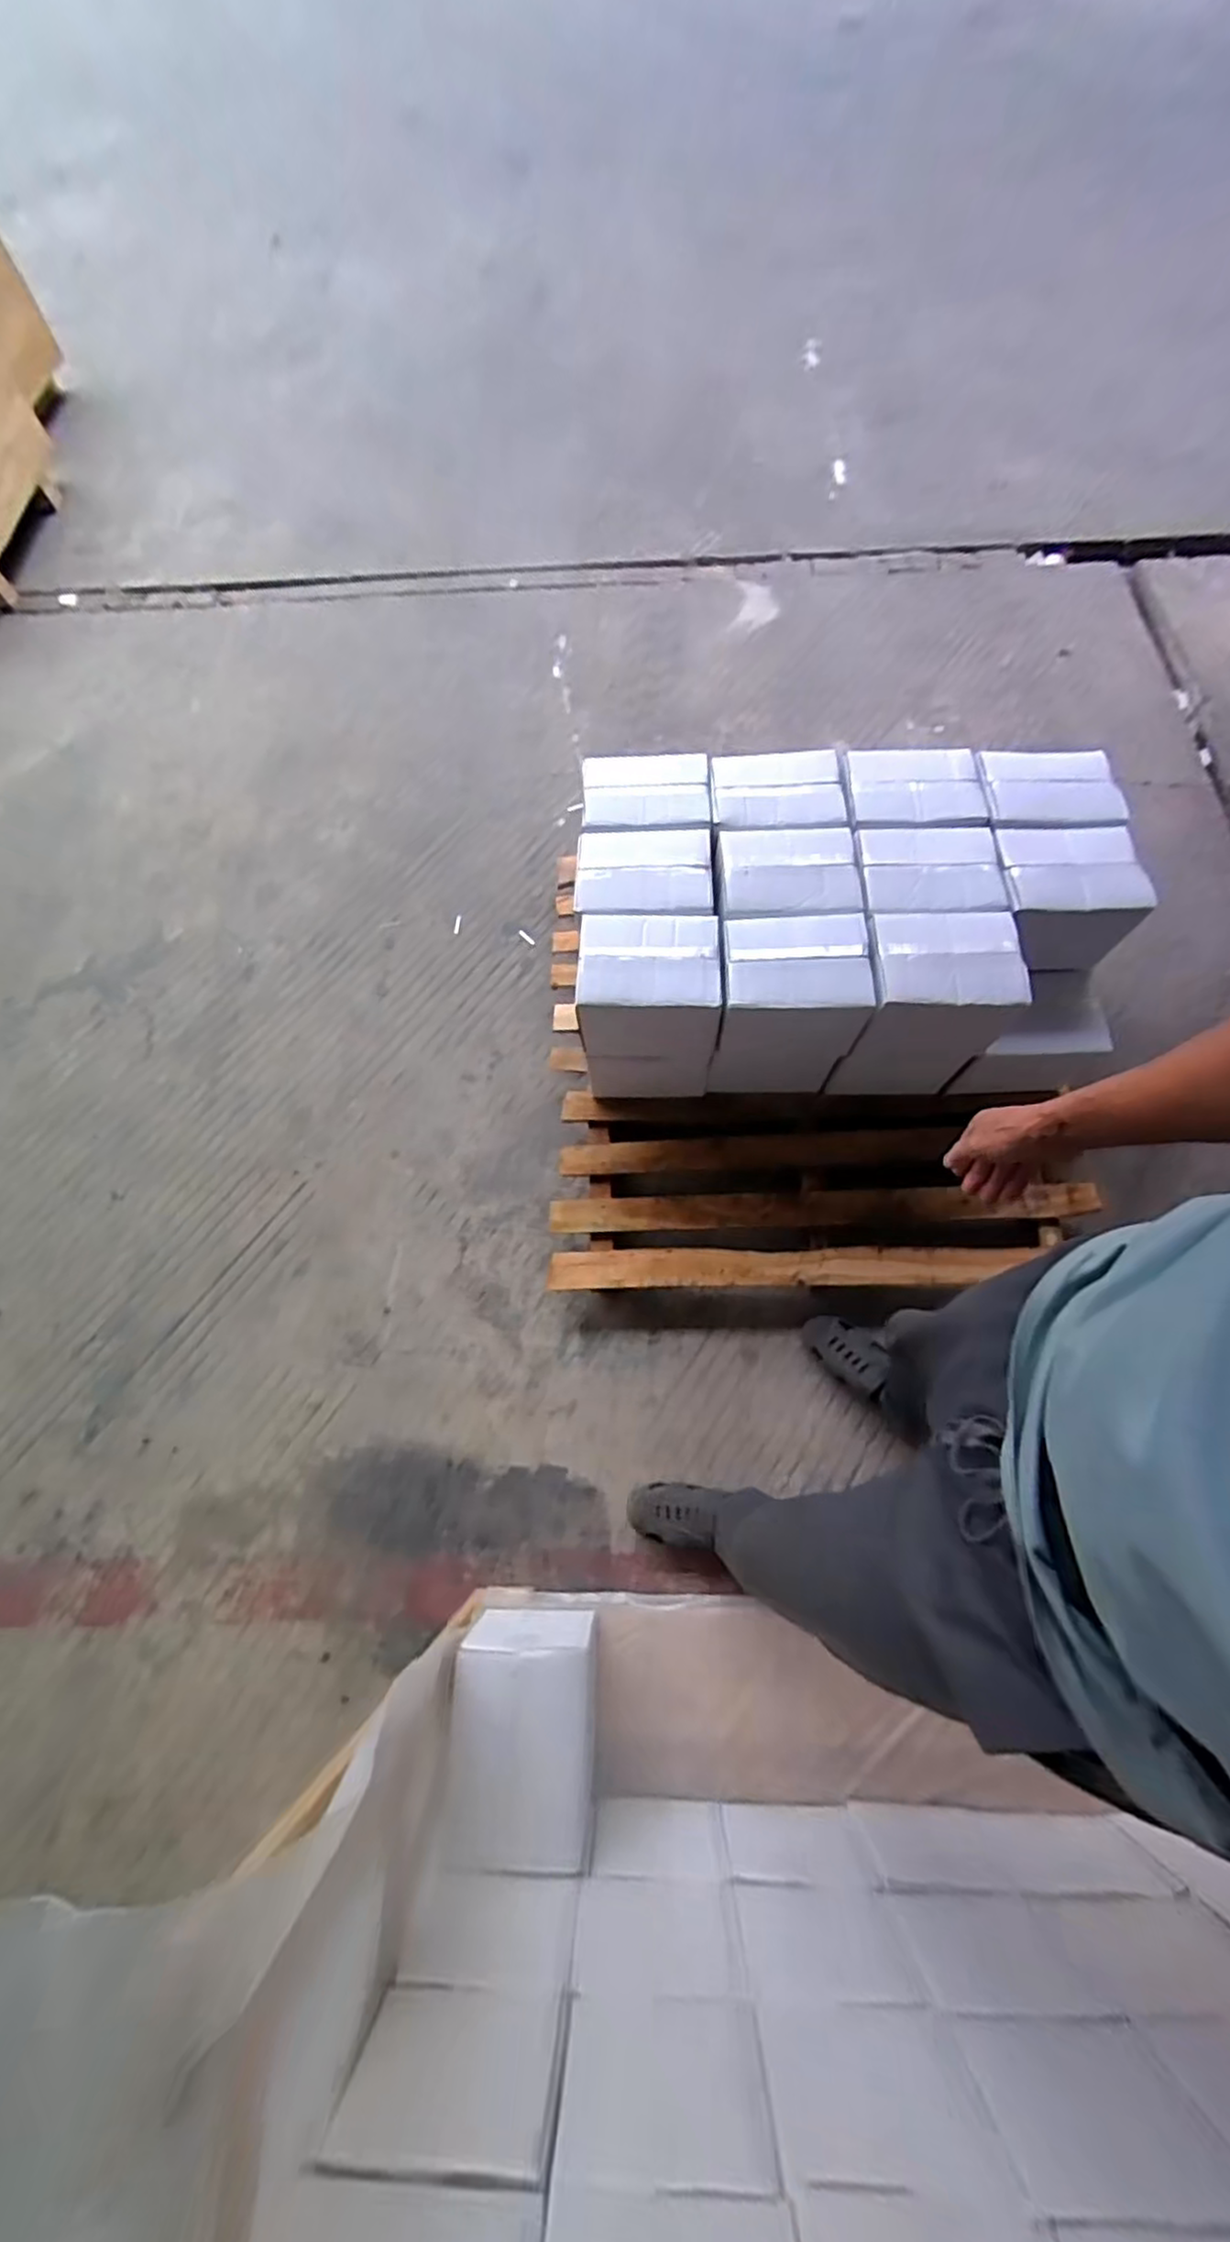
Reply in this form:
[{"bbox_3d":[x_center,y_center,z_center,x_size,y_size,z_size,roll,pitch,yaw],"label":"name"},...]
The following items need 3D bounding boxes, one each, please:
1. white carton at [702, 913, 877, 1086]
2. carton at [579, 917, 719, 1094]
[{"bbox_3d":[0.289,-0.193,1.248,0.224,0.312,0.185,2,69,3],"label":"white carton"},{"bbox_3d":[0.063,-0.196,1.261,0.228,0.331,0.179,4,69,3],"label":"carton"}]

